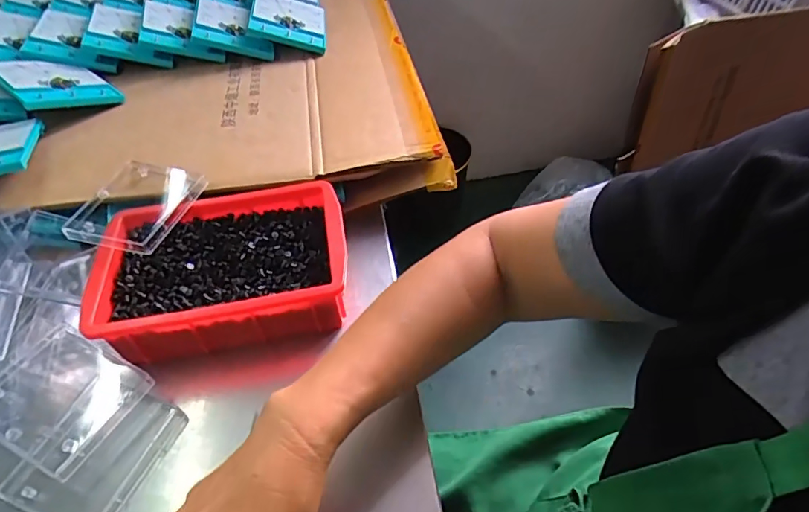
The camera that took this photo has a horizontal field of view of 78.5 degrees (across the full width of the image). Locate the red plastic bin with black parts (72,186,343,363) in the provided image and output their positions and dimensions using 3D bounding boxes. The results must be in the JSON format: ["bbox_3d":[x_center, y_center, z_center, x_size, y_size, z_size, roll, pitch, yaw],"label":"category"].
[{"bbox_3d":[-0.153,0.012,0.438,0.204,0.062,0.137,-10,48,-6],"label":"red plastic bin with black parts"}]

